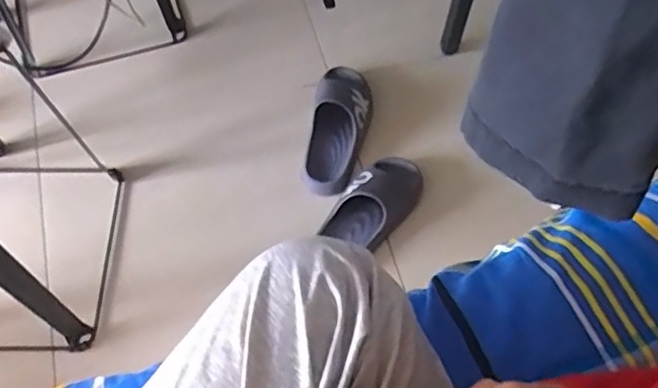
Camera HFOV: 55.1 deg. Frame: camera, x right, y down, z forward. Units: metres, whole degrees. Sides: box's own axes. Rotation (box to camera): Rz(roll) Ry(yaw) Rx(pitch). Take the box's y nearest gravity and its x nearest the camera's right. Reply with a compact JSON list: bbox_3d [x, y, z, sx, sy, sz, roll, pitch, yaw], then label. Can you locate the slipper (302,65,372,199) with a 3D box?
[{"bbox_3d":[0.021,-0.131,1.183,0.111,0.070,0.265,9,63,5],"label":"slipper"}]

